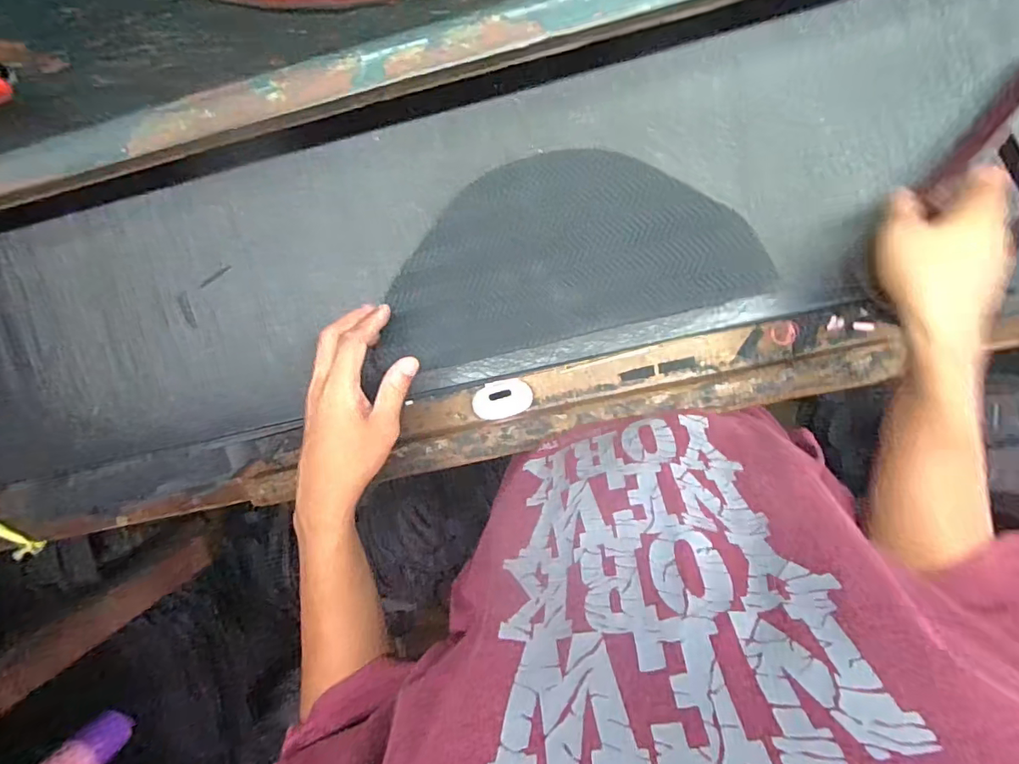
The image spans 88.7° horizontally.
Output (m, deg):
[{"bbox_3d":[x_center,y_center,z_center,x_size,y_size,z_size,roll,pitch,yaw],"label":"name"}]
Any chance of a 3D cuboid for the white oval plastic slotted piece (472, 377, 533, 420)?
[{"bbox_3d":[-0.007,0.018,0.568,0.063,0.014,0.041,-11,97,7],"label":"white oval plastic slotted piece"}]

